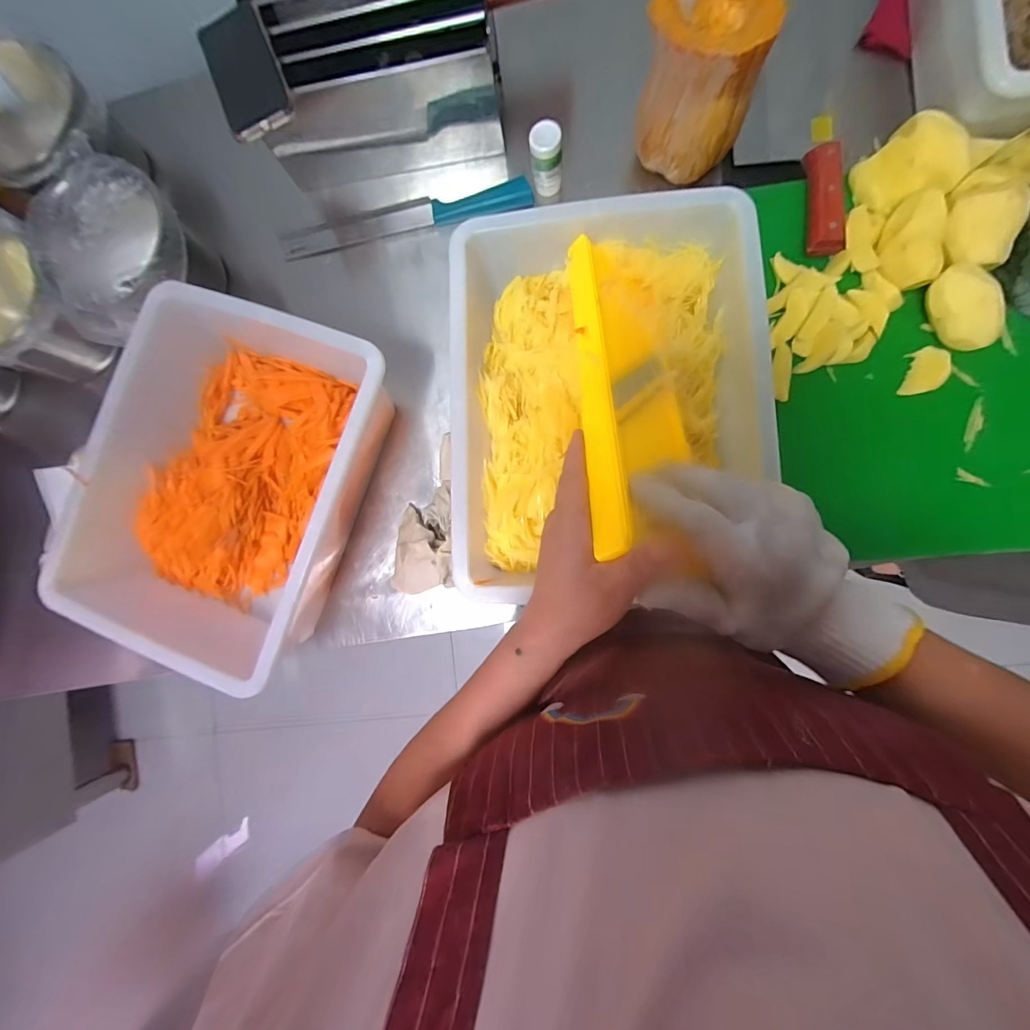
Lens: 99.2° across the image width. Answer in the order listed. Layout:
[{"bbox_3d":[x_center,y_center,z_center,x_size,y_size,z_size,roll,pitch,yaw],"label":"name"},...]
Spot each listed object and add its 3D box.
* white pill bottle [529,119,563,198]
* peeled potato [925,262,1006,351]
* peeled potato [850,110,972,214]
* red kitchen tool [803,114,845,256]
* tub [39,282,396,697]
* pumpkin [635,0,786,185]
[{"bbox_3d":[0.036,-0.399,0.495,0.033,0.069,0.031,-2,86,7],"label":"white pill bottle"},{"bbox_3d":[0.433,-0.198,0.423,0.039,0.041,0.078,-29,83,4],"label":"peeled potato"},{"bbox_3d":[0.396,-0.349,0.440,0.072,0.048,0.075,-1,86,7],"label":"peeled potato"},{"bbox_3d":[0.325,-0.348,0.459,0.035,0.027,0.157,4,86,7],"label":"red kitchen tool"},{"bbox_3d":[-0.308,-0.021,0.487,0.276,0.125,0.383,21,89,8],"label":"tub"},{"bbox_3d":[0.184,-0.433,0.443,0.113,0.134,0.108,26,89,8],"label":"pumpkin"}]

